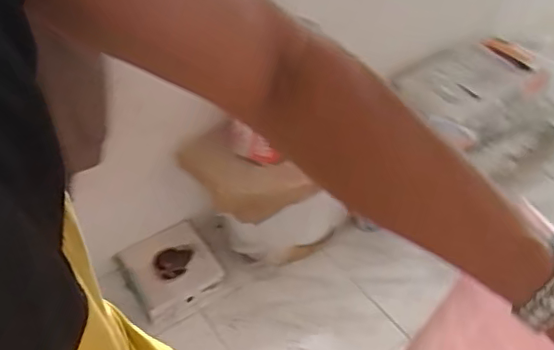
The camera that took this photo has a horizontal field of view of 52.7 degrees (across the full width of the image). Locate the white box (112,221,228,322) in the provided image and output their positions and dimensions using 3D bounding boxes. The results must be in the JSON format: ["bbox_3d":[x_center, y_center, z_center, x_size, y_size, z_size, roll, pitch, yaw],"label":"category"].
[{"bbox_3d":[-0.306,0.276,1.681,0.224,0.066,0.267,-26,49,-23],"label":"white box"}]

